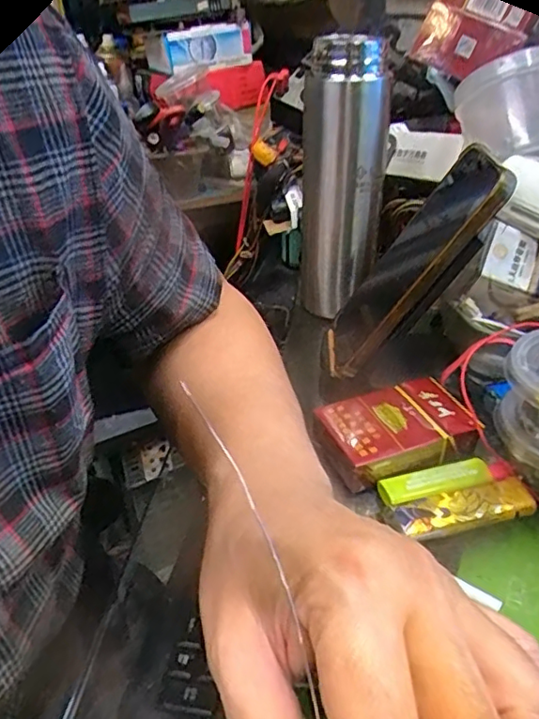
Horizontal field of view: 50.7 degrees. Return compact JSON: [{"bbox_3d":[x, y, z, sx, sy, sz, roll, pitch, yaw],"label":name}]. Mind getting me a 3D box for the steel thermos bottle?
[{"bbox_3d":[0.058,-0.136,0.453,0.059,0.199,0.062,-1,34,1],"label":"steel thermos bottle"}]

